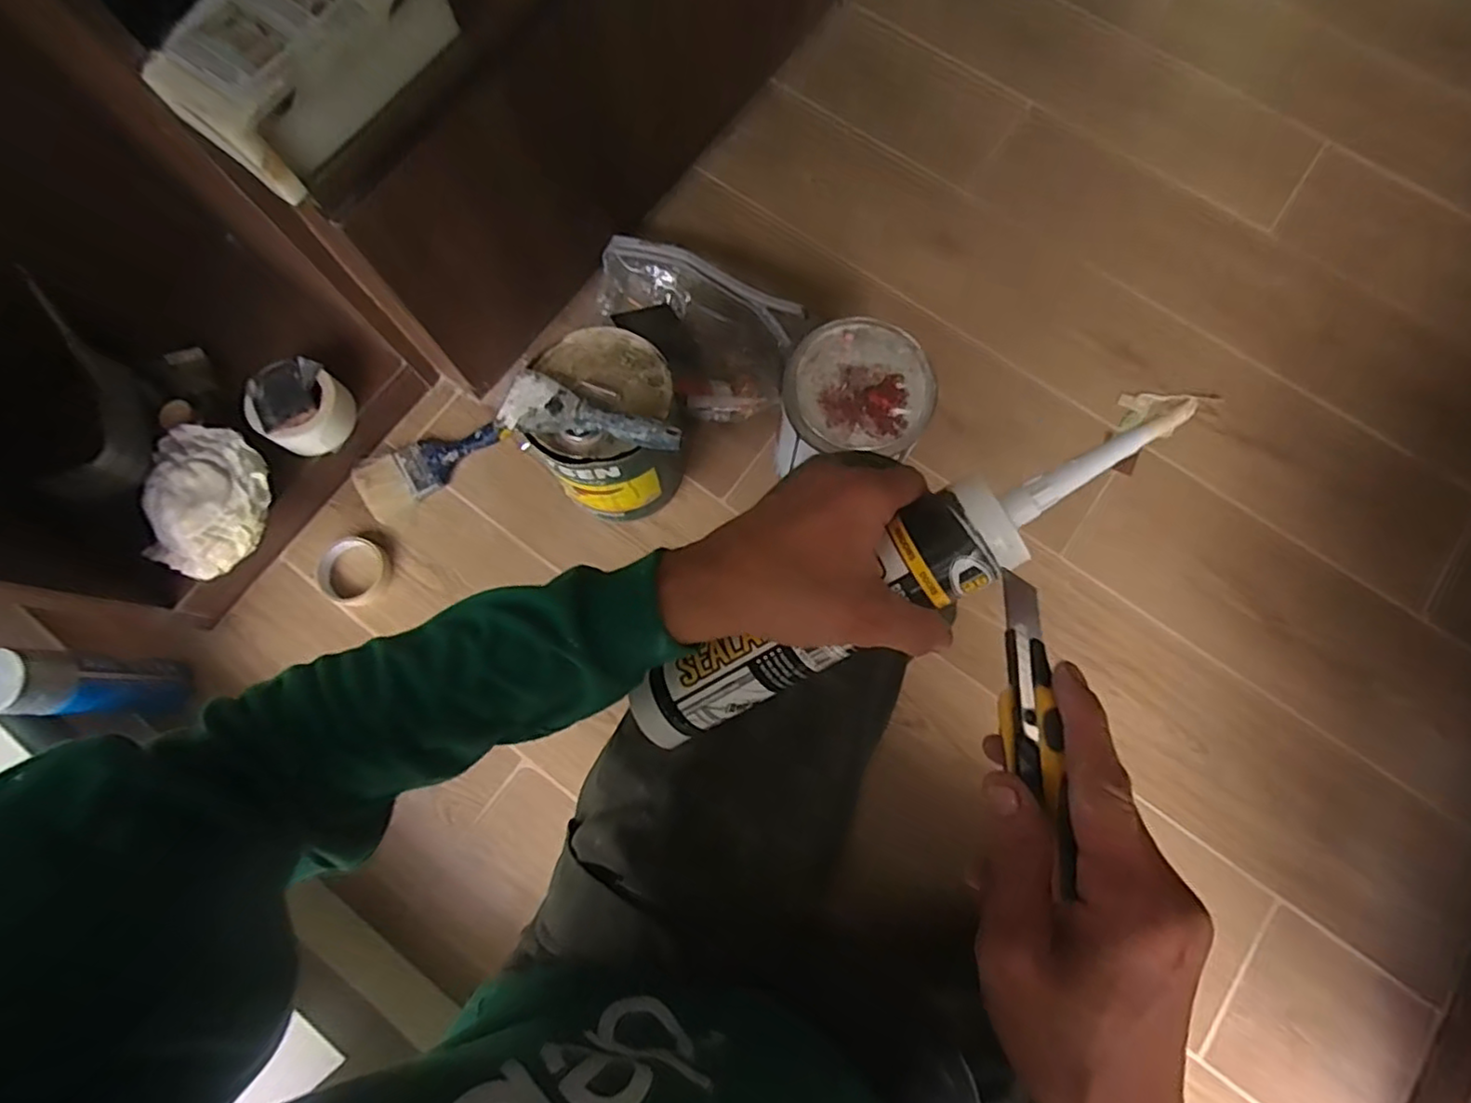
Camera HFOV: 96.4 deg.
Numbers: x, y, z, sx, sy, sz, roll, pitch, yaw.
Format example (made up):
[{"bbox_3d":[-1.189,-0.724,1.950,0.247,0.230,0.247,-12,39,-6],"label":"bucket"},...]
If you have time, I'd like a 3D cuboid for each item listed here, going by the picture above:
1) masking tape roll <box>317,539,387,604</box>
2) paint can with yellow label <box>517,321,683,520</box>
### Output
[{"bbox_3d":[-0.496,0.025,0.851,0.074,0.030,0.085,18,78,5],"label":"masking tape roll"},{"bbox_3d":[-0.142,-0.145,0.774,0.145,0.196,0.169,10,77,3],"label":"paint can with yellow label"}]

